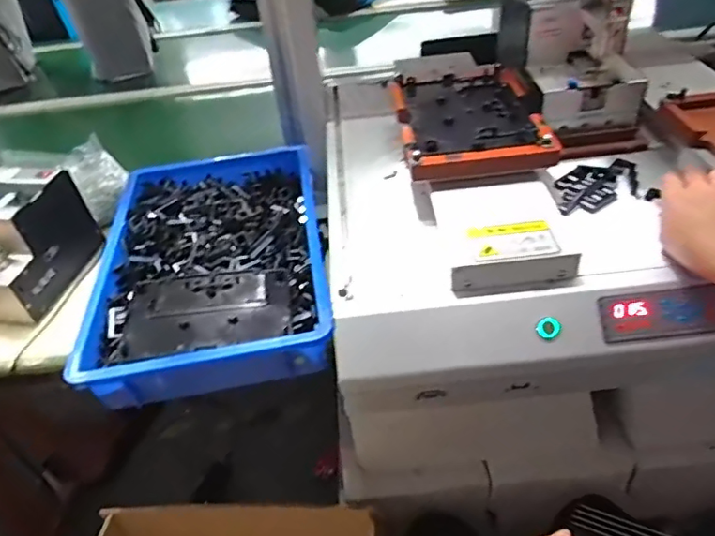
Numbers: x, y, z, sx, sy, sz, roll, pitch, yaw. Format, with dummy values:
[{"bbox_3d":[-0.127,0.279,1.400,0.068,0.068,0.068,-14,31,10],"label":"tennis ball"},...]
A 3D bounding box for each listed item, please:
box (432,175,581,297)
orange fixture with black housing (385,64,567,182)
[{"bbox_3d":[0.142,-0.042,0.558,0.126,0.046,0.134,-5,41,2],"label":"box"},{"bbox_3d":[0.133,-0.184,0.670,0.165,0.036,0.213,-6,41,0],"label":"orange fixture with black housing"}]

